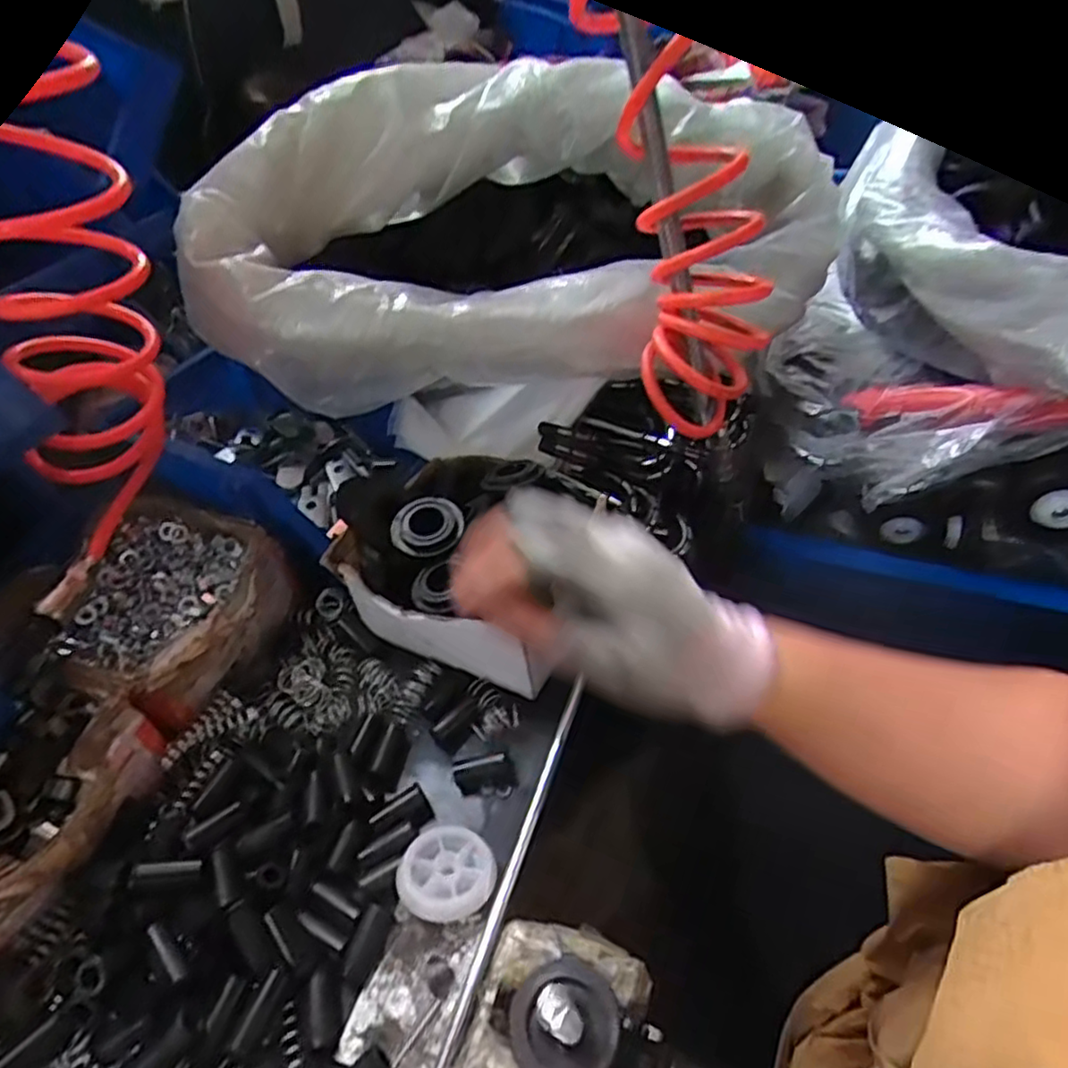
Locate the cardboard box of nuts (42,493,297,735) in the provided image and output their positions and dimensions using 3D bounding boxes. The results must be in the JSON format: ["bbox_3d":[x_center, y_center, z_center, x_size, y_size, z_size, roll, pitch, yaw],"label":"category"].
[{"bbox_3d":[-0.259,0.051,0.462,0.156,0.059,0.143,12,46,19],"label":"cardboard box of nuts"}]

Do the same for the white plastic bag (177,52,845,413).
[{"bbox_3d":[-0.003,-0.226,0.504,0.451,0.179,0.255,2,43,8],"label":"white plastic bag"}]

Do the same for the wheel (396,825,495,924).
[{"bbox_3d":[-0.045,0.177,0.351,0.047,0.019,0.046,-3,43,3],"label":"wheel"}]

